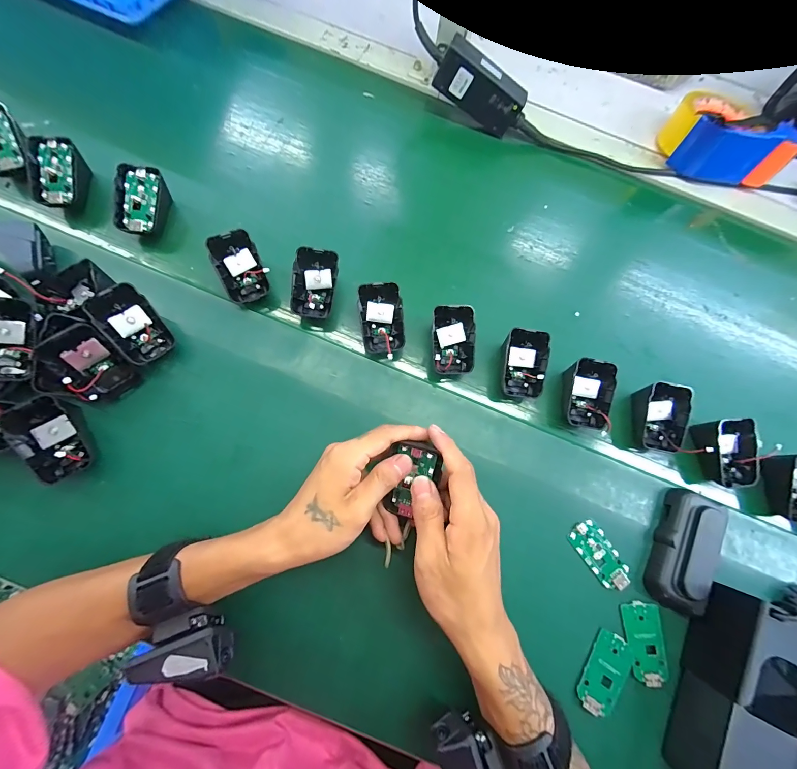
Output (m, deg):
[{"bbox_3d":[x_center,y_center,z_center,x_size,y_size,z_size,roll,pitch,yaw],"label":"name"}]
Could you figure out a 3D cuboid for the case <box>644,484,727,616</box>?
[{"bbox_3d":[0.272,0.154,0.324,0.050,0.031,0.104,24,65,9],"label":"case"}]

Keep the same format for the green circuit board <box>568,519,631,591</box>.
[{"bbox_3d":[0.192,0.161,0.327,0.033,0.012,0.063,-34,71,-17],"label":"green circuit board"}]

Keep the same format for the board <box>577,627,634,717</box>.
[{"bbox_3d":[0.181,0.252,0.301,0.033,0.006,0.062,32,67,12],"label":"board"}]

